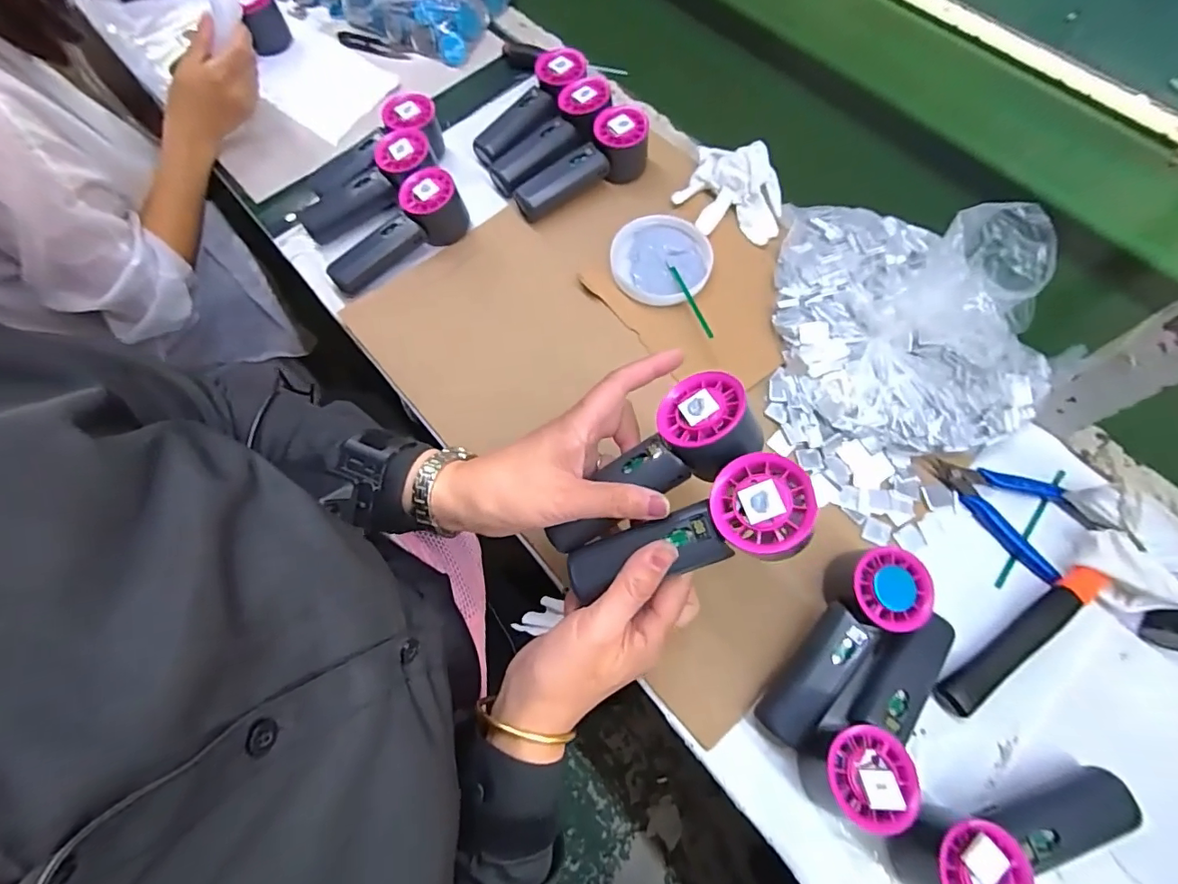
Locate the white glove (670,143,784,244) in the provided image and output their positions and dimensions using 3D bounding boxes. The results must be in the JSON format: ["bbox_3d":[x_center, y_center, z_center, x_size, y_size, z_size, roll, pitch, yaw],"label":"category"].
[{"bbox_3d":[0.151,-0.265,0.545,0.113,0.047,0.098,19,69,8],"label":"white glove"}]

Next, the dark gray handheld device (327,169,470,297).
[{"bbox_3d":[-0.197,-0.211,0.526,0.149,0.050,0.048,-42,73,-15],"label":"dark gray handheld device"}]

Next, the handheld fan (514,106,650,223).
[{"bbox_3d":[-0.005,-0.292,0.555,0.154,0.060,0.053,-37,72,-13],"label":"handheld fan"}]

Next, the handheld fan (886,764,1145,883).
[{"bbox_3d":[0.280,0.256,0.332,0.160,0.053,0.056,-8,68,-3],"label":"handheld fan"}]

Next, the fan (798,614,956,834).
[{"bbox_3d":[0.210,0.185,0.358,0.155,0.053,0.061,-42,73,-15],"label":"fan"}]

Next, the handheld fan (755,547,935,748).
[{"bbox_3d":[0.183,0.147,0.376,0.058,0.059,0.155,37,71,14],"label":"handheld fan"}]

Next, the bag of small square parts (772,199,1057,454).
[{"bbox_3d":[0.283,-0.140,0.451,0.213,0.137,0.280,-9,68,-3],"label":"bag of small square parts"}]

